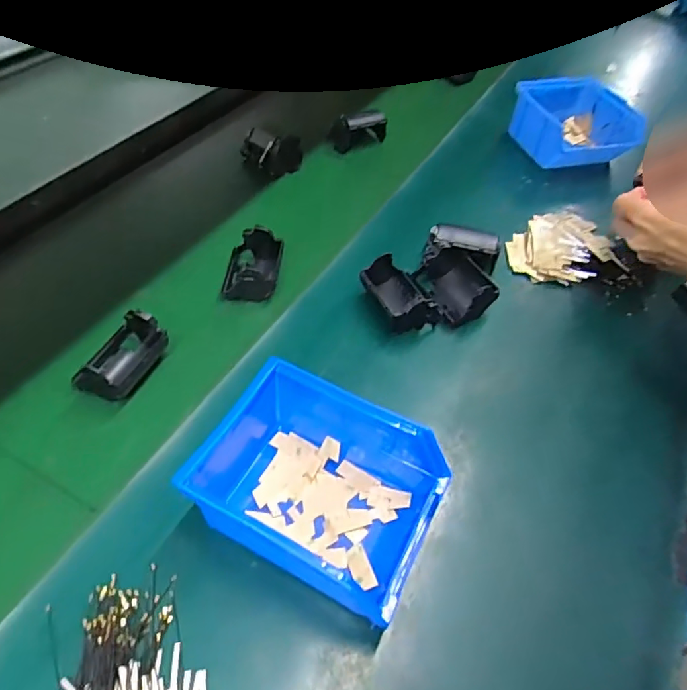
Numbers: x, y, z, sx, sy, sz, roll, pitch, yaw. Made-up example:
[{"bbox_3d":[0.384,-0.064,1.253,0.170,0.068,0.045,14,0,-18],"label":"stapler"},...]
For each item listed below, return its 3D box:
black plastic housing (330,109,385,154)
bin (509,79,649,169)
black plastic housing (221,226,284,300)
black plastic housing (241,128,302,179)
[{"bbox_3d":[0.022,-0.285,0.690,0.071,0.050,0.035,-18,53,-19],"label":"black plastic housing"},{"bbox_3d":[0.287,-0.277,0.670,0.117,0.068,0.132,-13,51,-15],"label":"bin"},{"bbox_3d":[-0.088,-0.080,0.513,0.051,0.039,0.081,5,49,0],"label":"black plastic housing"},{"bbox_3d":[-0.092,-0.241,0.656,0.073,0.042,0.039,30,53,20],"label":"black plastic housing"}]

